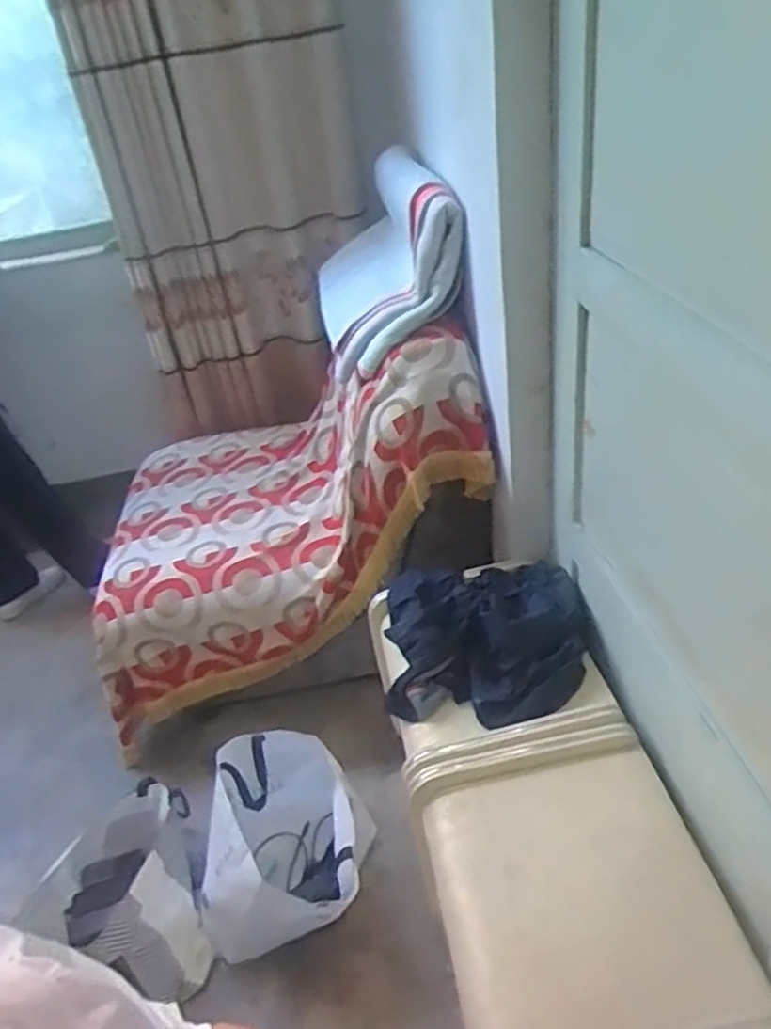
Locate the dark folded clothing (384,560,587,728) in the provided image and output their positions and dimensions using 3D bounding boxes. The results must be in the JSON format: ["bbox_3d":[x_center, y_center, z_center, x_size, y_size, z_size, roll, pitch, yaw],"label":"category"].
[{"bbox_3d":[0.192,0.221,1.426,0.388,0.090,0.397,-4,34,5],"label":"dark folded clothing"}]

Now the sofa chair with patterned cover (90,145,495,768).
[{"bbox_3d":[-0.312,-0.207,1.907,0.979,1.000,0.832,-12,34,-6],"label":"sofa chair with patterned cover"}]

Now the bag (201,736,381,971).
[{"bbox_3d":[-0.207,0.690,1.517,0.331,0.343,0.337,-5,34,4],"label":"bag"}]

